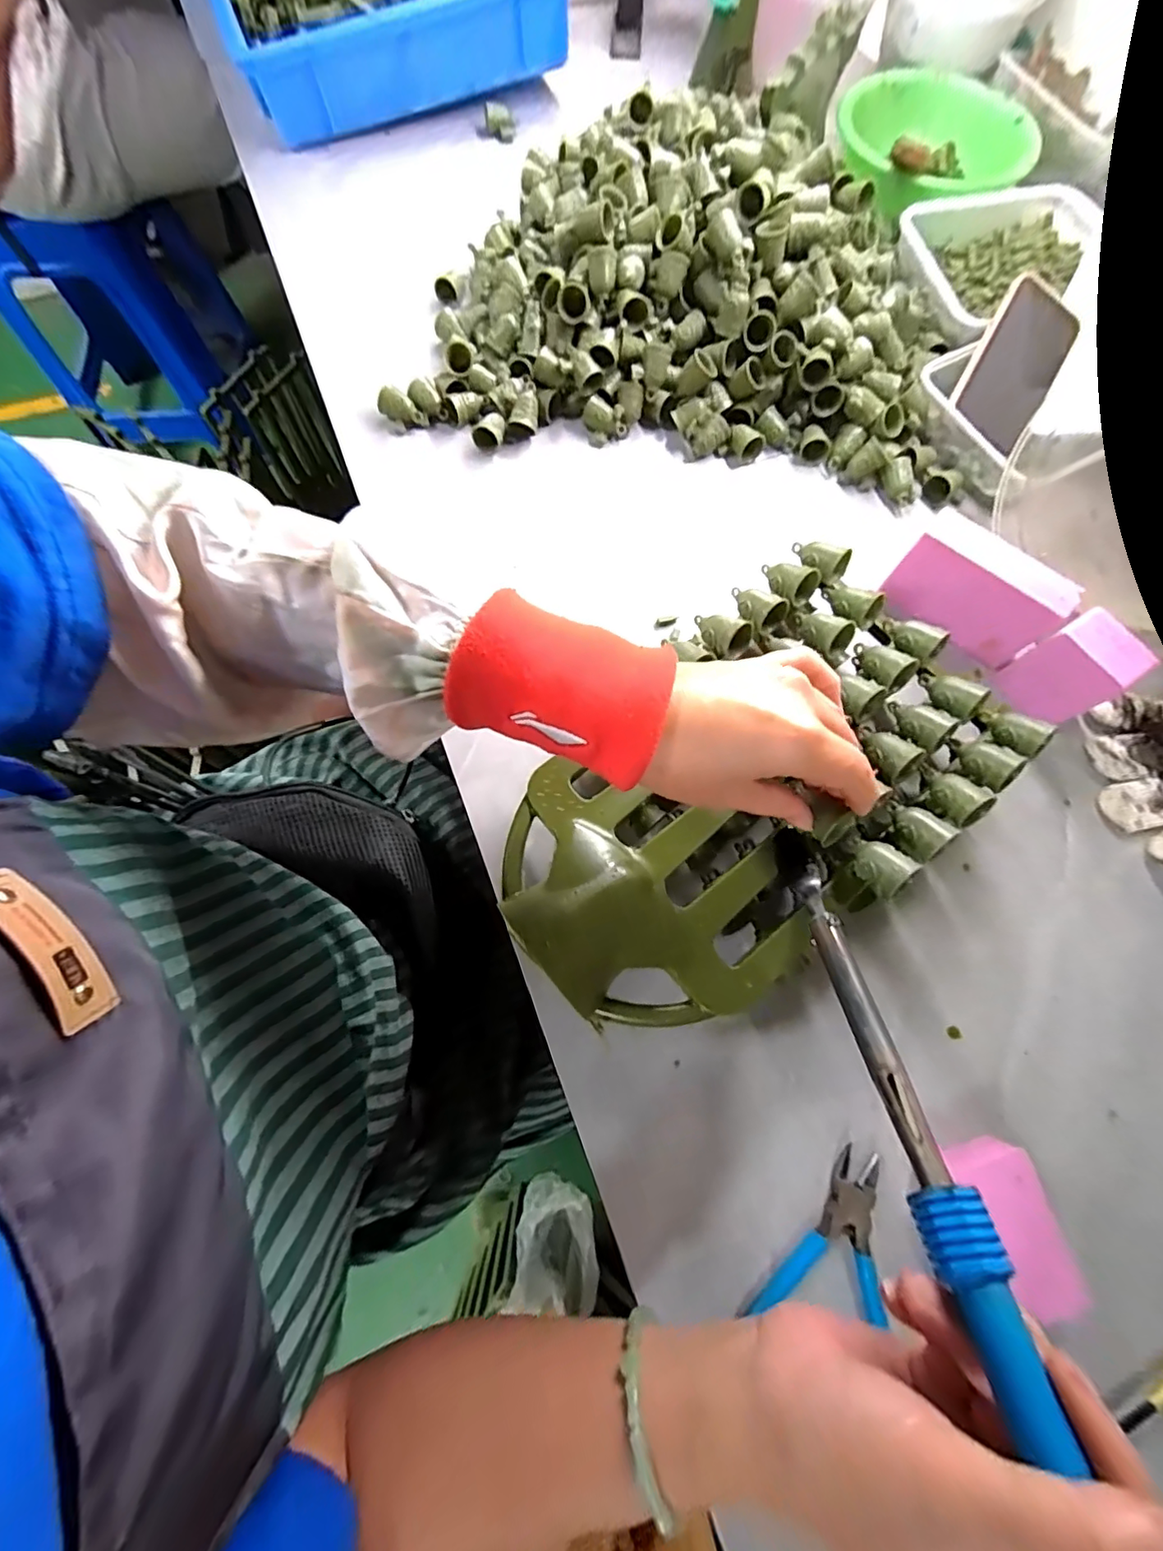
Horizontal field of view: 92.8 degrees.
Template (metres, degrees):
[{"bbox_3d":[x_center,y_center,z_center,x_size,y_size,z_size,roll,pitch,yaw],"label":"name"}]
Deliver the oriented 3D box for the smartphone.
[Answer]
[{"bbox_3d":[0.377,-0.355,0.481,0.073,0.012,0.160,31,84,-7],"label":"smartphone"}]

